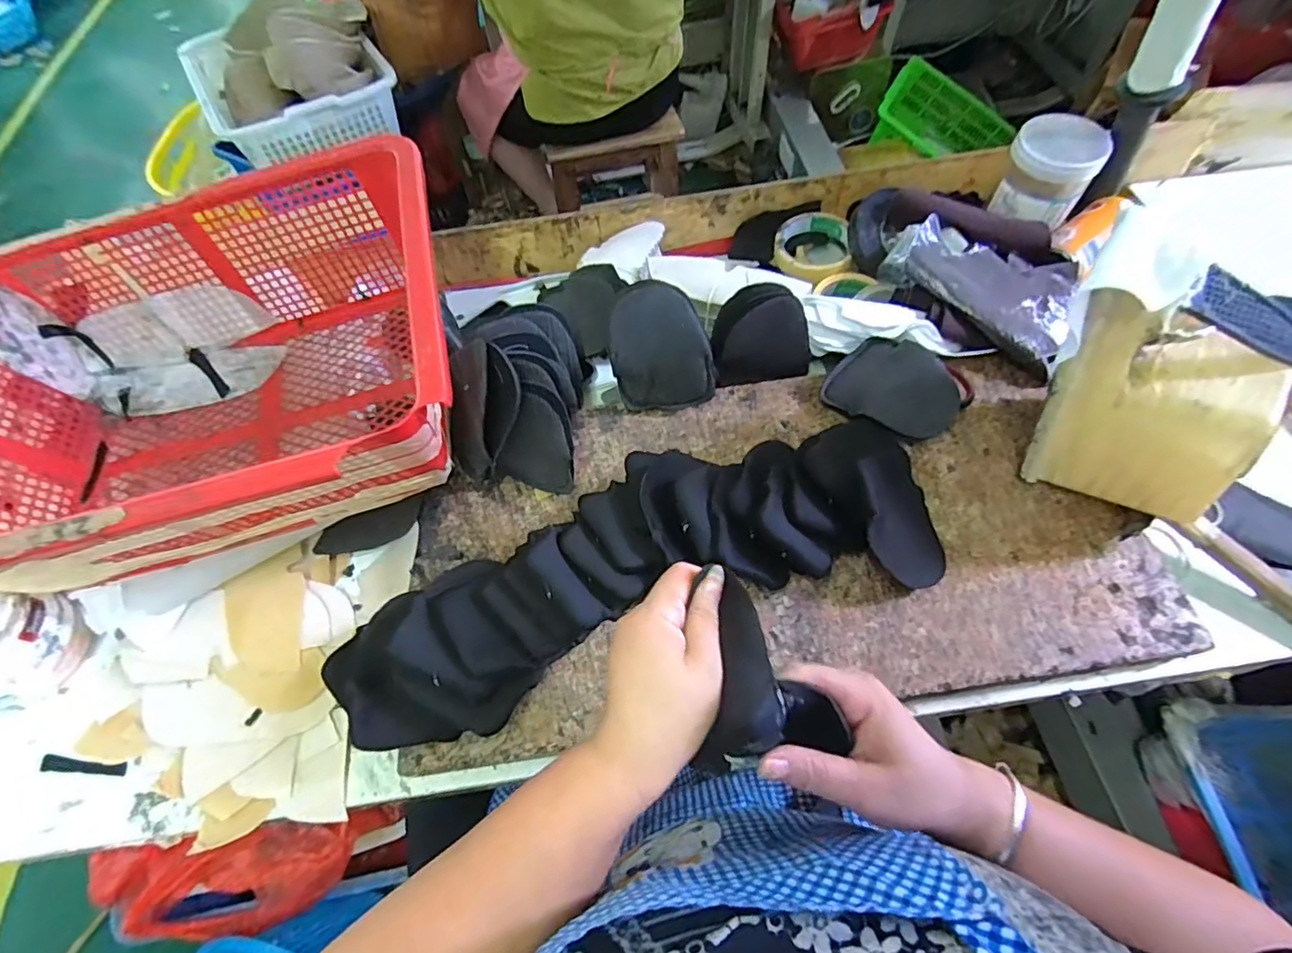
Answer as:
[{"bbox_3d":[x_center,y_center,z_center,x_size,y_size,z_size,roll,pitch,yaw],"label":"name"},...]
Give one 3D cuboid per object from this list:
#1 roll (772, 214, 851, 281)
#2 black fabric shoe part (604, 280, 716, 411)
[{"bbox_3d":[0.185,-0.255,0.639,0.081,0.020,0.097,14,62,9],"label":"roll"},{"bbox_3d":[0.011,-0.114,0.515,0.085,0.112,0.034,-14,26,8],"label":"black fabric shoe part"}]

